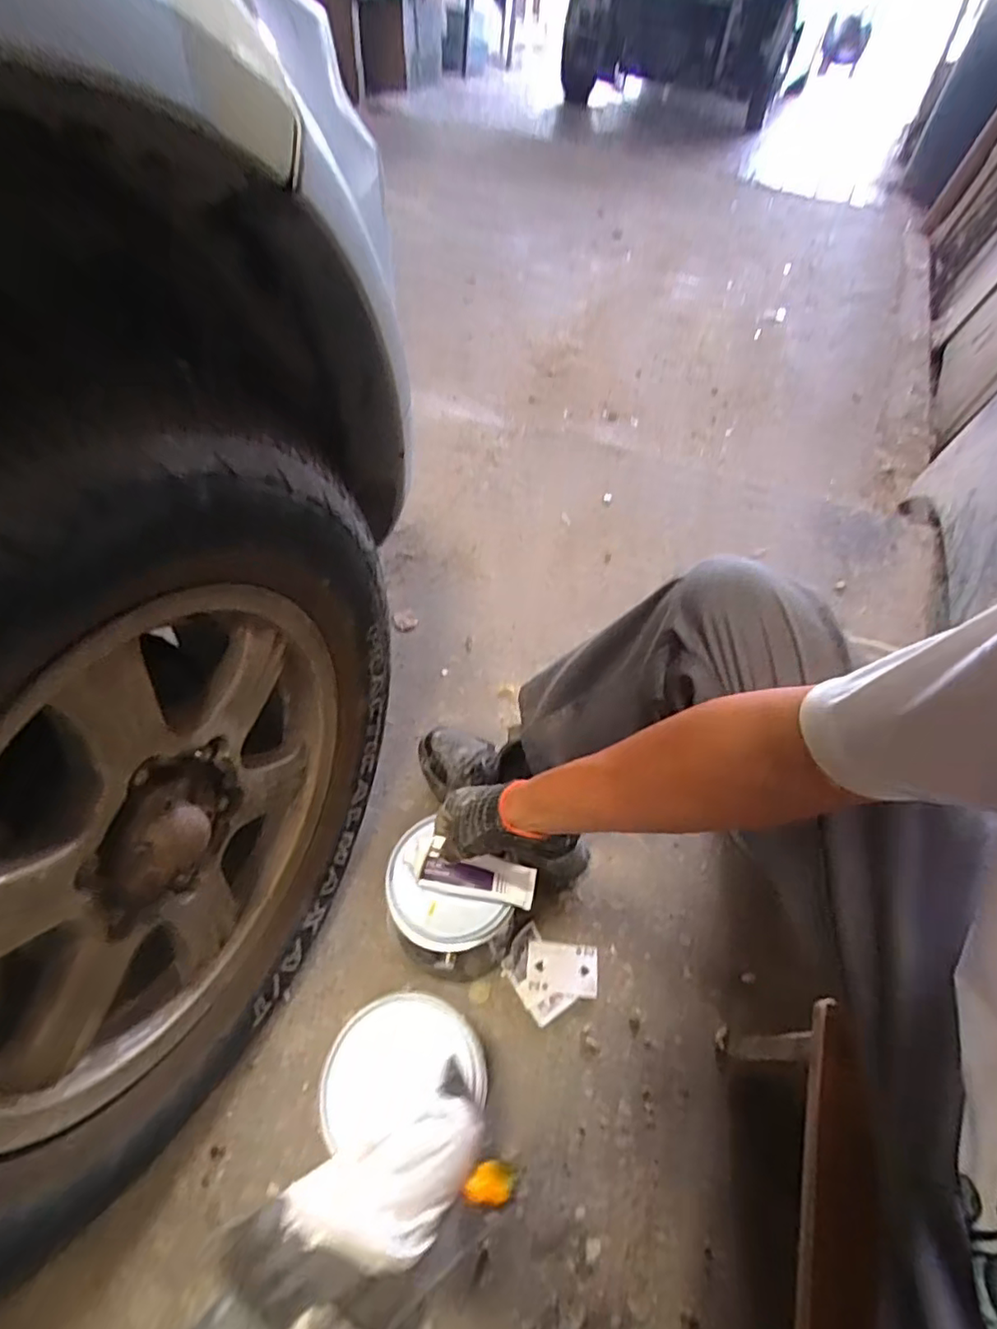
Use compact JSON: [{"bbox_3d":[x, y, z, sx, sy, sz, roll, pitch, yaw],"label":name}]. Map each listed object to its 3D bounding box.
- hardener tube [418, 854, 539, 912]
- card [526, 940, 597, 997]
[{"bbox_3d":[-0.020,0.220,0.641,0.117,0.044,0.024,11,14,2],"label":"hardener tube"},{"bbox_3d":[0.077,0.366,0.740,0.085,0.004,0.056,5,53,4],"label":"card"}]

